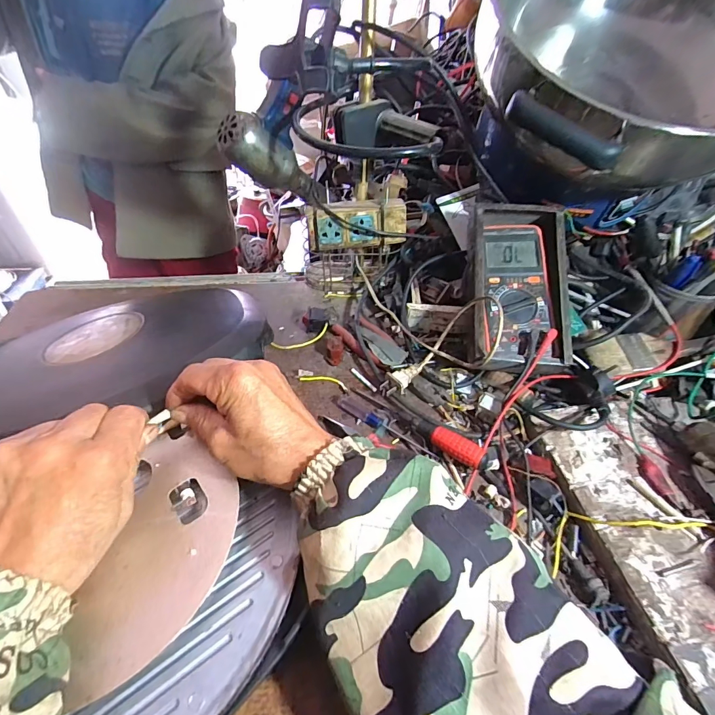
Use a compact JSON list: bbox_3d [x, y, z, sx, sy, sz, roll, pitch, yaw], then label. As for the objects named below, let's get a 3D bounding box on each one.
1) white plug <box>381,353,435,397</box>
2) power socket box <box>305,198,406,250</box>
[{"bbox_3d":[0.061,0.019,0.480,0.026,0.024,0.077,31,52,28],"label":"white plug"},{"bbox_3d":[-0.001,-0.184,0.539,0.131,0.059,0.035,-1,44,-2],"label":"power socket box"}]

